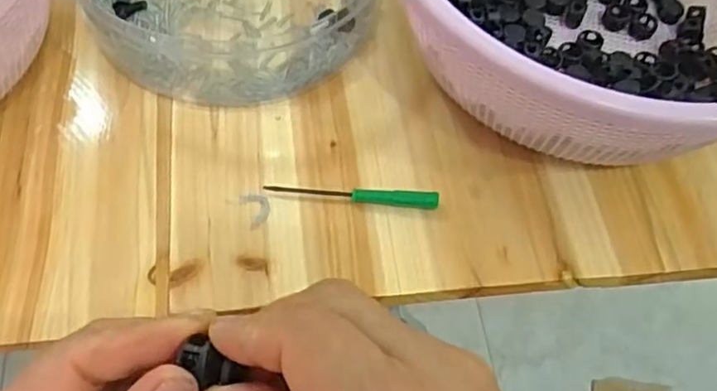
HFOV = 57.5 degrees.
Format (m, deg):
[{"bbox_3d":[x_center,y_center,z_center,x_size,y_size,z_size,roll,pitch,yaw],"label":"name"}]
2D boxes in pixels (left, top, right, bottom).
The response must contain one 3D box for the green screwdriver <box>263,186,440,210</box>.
[{"bbox_3d":[-0.003,0.000,0.371,0.098,0.006,0.009,4,61,-1],"label":"green screwdriver"}]

